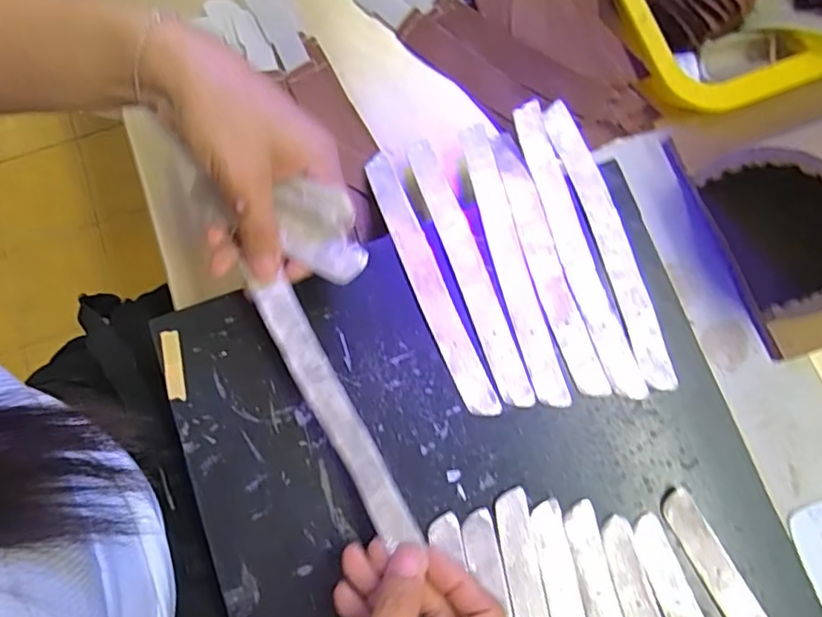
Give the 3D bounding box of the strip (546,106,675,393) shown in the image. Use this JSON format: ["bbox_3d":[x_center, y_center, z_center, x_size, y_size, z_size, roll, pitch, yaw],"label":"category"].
[{"bbox_3d":[0.119,-0.045,0.352,0.022,0.004,0.190,-17,79,-2],"label":"strip"}]

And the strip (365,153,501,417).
[{"bbox_3d":[0.008,-0.020,0.365,0.020,0.033,0.183,-22,79,-3],"label":"strip"}]

